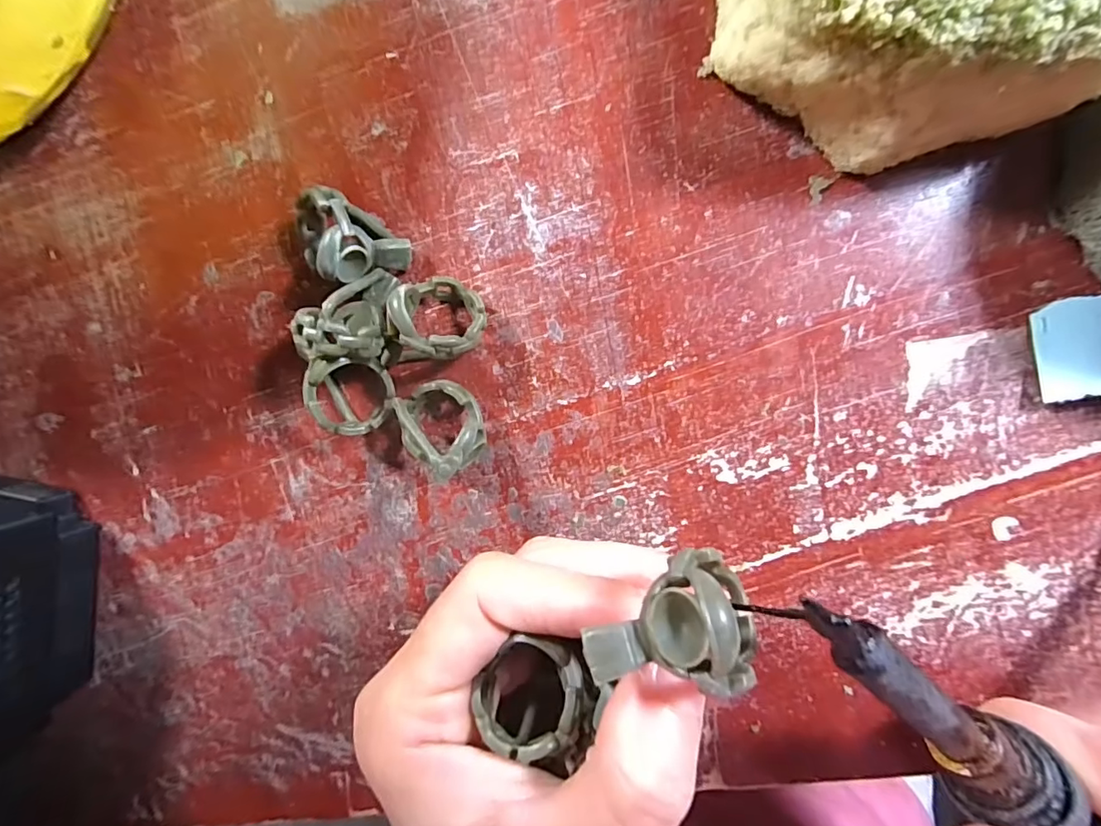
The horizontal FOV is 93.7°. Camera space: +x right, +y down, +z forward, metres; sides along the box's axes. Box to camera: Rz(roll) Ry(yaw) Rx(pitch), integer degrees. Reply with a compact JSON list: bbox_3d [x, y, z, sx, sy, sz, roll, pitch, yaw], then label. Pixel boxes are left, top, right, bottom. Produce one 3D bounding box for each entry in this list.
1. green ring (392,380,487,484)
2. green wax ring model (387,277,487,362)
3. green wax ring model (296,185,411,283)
[{"bbox_3d":[-0.031,0.006,0.145,0.021,0.027,0.030,-12,94,8],"label":"green ring"},{"bbox_3d":[-0.032,-0.027,0.145,0.027,0.020,0.022,-3,96,8],"label":"green wax ring model"},{"bbox_3d":[-0.056,-0.047,0.144,0.024,0.024,0.019,35,99,3],"label":"green wax ring model"}]

